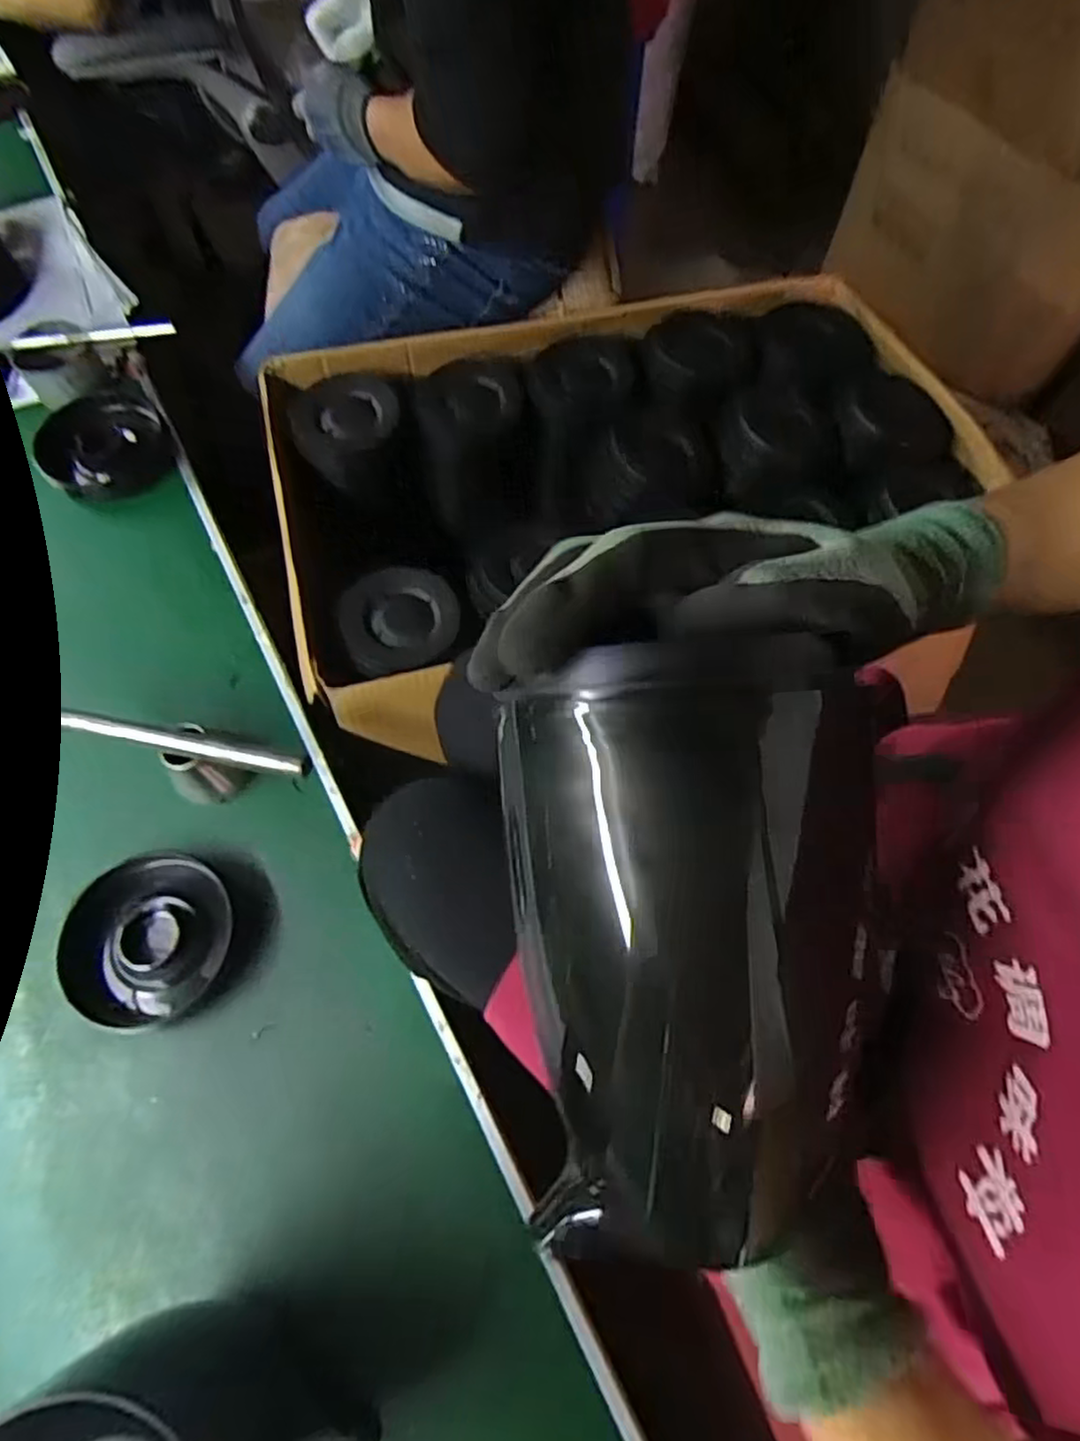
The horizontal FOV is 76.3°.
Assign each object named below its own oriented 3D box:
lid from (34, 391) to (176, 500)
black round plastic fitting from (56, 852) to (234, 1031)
[{"bbox_3d":[-0.433,-0.274,0.686,0.115,0.027,0.114,0,67,0],"label":"lid"},{"bbox_3d":[-0.285,0.158,0.501,0.102,0.030,0.117,-2,67,-1],"label":"black round plastic fitting"}]

